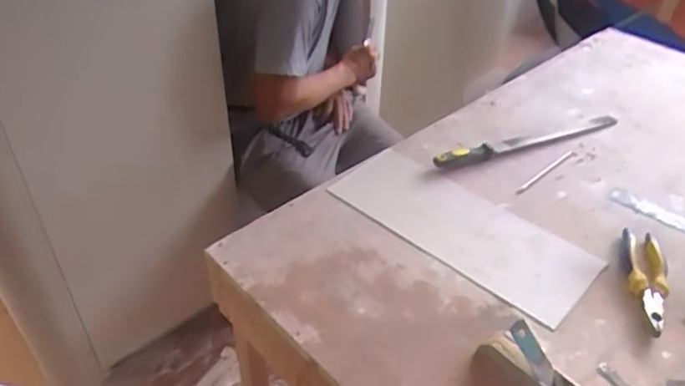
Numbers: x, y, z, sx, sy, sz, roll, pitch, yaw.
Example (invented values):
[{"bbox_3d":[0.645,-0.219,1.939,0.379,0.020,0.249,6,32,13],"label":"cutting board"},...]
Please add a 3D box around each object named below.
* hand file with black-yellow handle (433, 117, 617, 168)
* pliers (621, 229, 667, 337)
[{"bbox_3d":[0.366,-0.105,1.117,0.429,0.022,0.043,-16,43,-19],"label":"hand file with black-yellow handle"},{"bbox_3d":[0.432,0.122,0.832,0.056,0.022,0.191,12,41,13],"label":"pliers"}]

